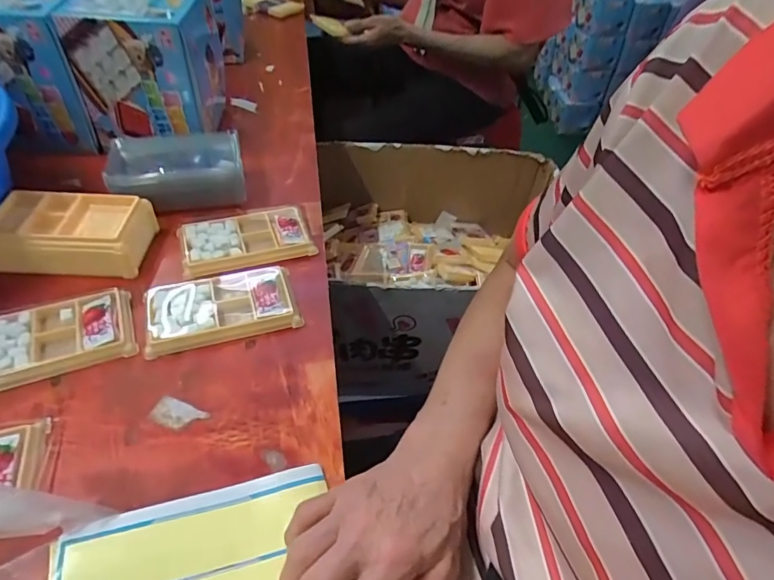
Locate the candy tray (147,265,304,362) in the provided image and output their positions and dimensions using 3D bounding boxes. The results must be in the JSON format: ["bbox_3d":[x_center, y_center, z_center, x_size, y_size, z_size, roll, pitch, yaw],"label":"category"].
[{"bbox_3d":[-0.157,0.011,0.458,0.135,0.017,0.080,-12,49,-16],"label":"candy tray"}]

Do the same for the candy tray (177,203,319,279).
[{"bbox_3d":[-0.155,-0.060,0.529,0.134,0.017,0.084,-14,50,-17],"label":"candy tray"}]

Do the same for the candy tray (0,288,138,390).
[{"bbox_3d":[-0.299,0.040,0.421,0.137,0.014,0.085,-17,51,-20],"label":"candy tray"}]

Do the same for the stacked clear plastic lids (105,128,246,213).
[{"bbox_3d":[-0.242,-0.136,0.561,0.145,0.050,0.092,-14,50,-17],"label":"stacked clear plastic lids"}]

